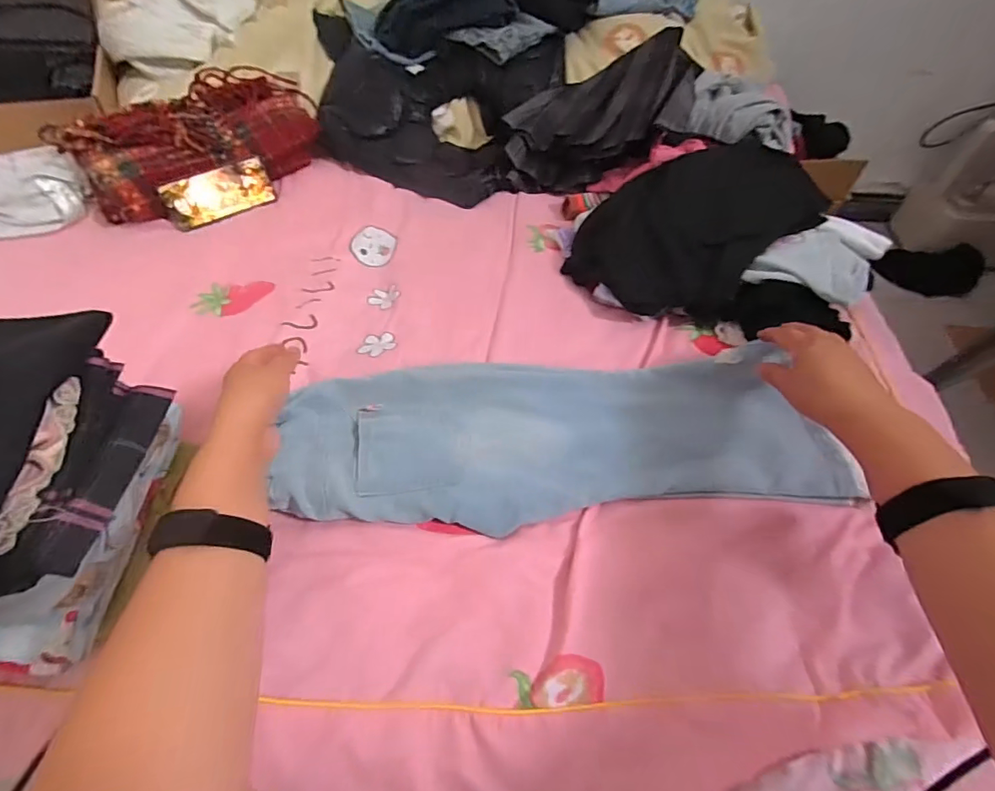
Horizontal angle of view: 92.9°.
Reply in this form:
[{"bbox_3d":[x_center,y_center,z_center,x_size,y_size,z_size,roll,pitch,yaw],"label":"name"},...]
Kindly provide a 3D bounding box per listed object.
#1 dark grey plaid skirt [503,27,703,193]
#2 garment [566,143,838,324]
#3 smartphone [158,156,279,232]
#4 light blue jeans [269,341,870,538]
[{"bbox_3d":[0.163,-0.455,0.761,0.272,0.163,0.220,17,57,12],"label":"dark grey plaid skirt"},{"bbox_3d":[0.244,-0.232,0.621,0.269,0.107,0.243,-36,62,-22],"label":"garment"},{"bbox_3d":[-0.448,-0.324,0.766,0.161,0.069,0.014,-31,33,-20],"label":"smartphone"},{"bbox_3d":[0.060,0.041,0.486,0.563,0.051,0.172,-2,55,-2],"label":"light blue jeans"}]

